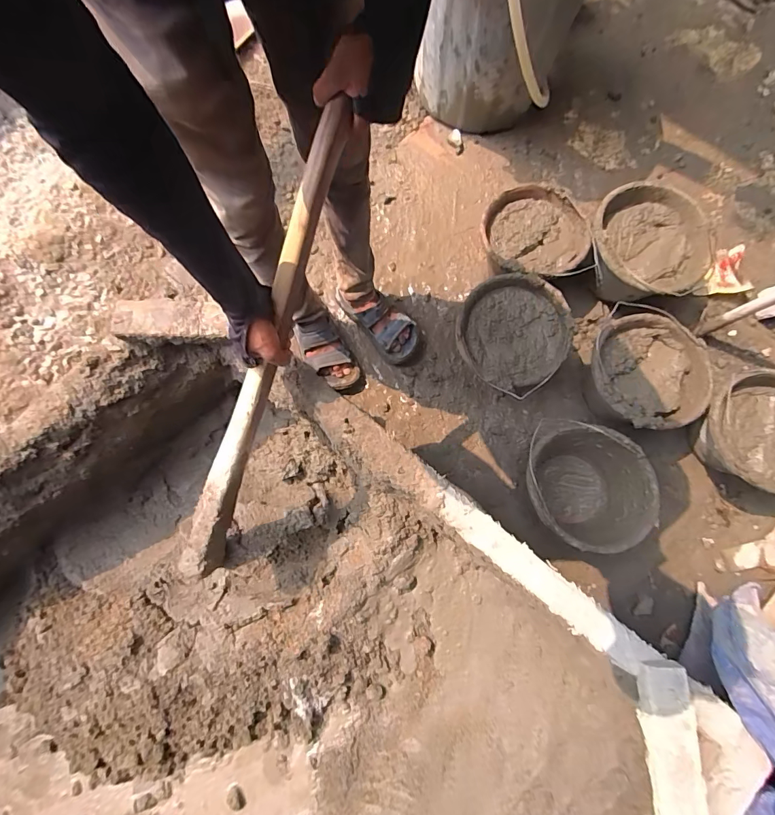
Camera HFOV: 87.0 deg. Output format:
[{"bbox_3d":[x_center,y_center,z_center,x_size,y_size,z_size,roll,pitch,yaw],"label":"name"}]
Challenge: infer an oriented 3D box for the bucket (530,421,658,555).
[{"bbox_3d":[0.396,0.172,0.870,0.241,0.182,0.224,-1,78,3],"label":"bucket"}]

